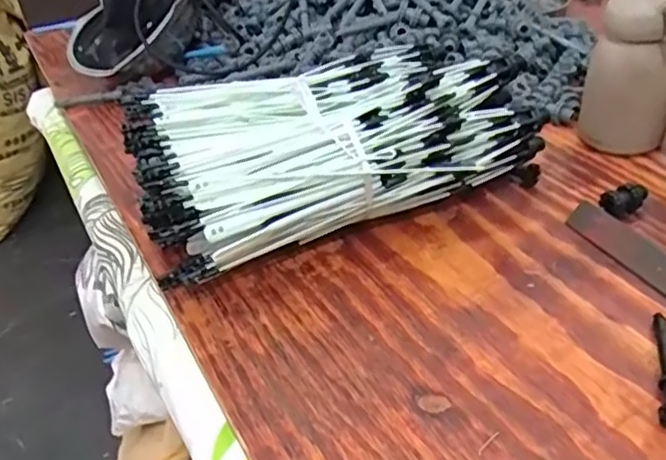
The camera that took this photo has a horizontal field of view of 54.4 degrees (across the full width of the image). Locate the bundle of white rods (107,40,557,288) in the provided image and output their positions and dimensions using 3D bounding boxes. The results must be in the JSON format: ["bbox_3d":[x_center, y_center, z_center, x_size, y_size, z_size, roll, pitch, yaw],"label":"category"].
[{"bbox_3d":[-0.010,-0.073,0.578,0.309,0.113,0.189,-18,39,-15],"label":"bundle of white rods"}]

